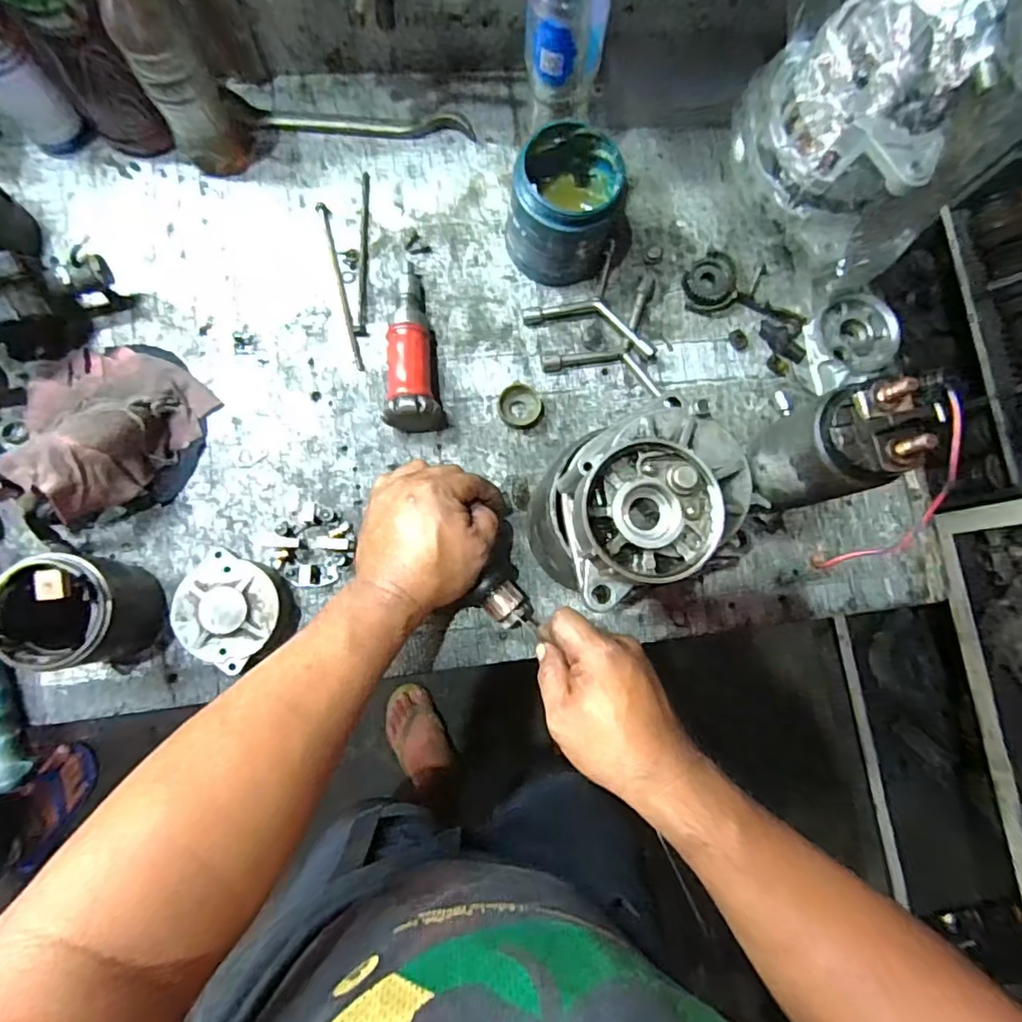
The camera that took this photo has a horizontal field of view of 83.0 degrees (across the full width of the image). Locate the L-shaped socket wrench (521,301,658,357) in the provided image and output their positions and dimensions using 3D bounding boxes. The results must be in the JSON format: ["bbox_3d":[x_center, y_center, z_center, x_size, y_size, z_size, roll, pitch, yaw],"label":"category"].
[{"bbox_3d":[0.076,-0.177,0.543,0.125,0.021,0.033,18,80,-2],"label":"L-shaped socket wrench"}]

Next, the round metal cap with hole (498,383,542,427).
[{"bbox_3d":[0.008,-0.097,0.530,0.036,0.012,0.037,1,82,-5],"label":"round metal cap with hole"}]

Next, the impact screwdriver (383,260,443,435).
[{"bbox_3d":[-0.086,-0.147,0.509,0.049,0.050,0.161,-2,82,-6],"label":"impact screwdriver"}]

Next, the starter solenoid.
[{"bbox_3d":[0.172,-0.032,0.305,0.051,0.095,0.054,-12,82,-9],"label":"starter solenoid"}]

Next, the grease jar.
[{"bbox_3d":[0.046,-0.269,0.515,0.089,0.097,0.089,1,82,-5],"label":"grease jar"}]

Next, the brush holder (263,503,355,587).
[{"bbox_3d":[-0.169,0.029,0.490,0.065,0.023,0.063,1,82,-5],"label":"brush holder"}]

